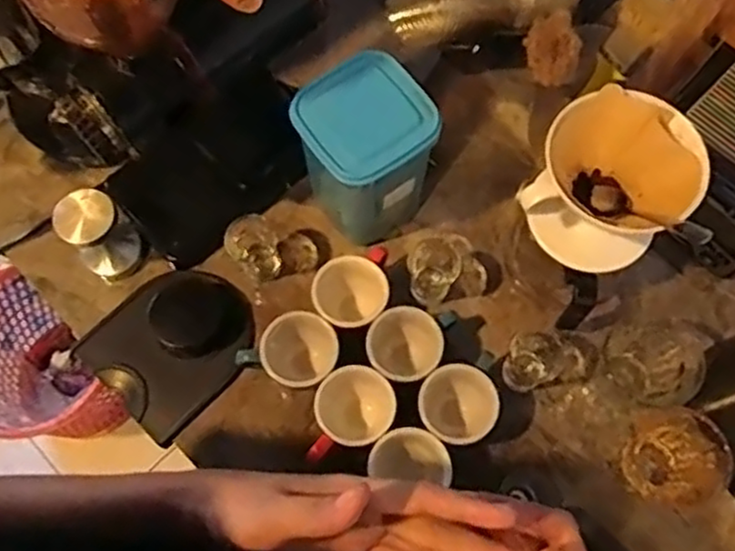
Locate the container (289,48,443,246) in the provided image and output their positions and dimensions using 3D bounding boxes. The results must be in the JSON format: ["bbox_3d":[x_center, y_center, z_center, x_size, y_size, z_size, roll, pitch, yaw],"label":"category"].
[{"bbox_3d":[0.001,-0.099,0.630,0.102,0.153,0.111,-37,74,-13],"label":"container"}]

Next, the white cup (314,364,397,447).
[{"bbox_3d":[-0.009,0.113,0.606,0.063,0.062,0.059,0,70,0],"label":"white cup"}]

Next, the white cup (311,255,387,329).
[{"bbox_3d":[-0.016,0.022,0.643,0.066,0.055,0.065,-6,70,-2],"label":"white cup"}]

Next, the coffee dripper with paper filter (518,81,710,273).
[{"bbox_3d":[0.186,-0.071,0.558,0.121,0.101,0.101,15,70,6],"label":"coffee dripper with paper filter"}]

